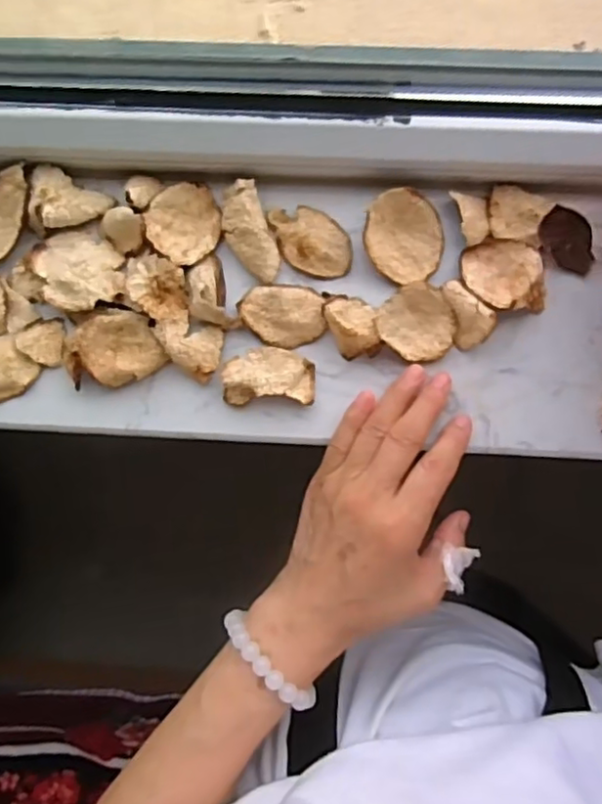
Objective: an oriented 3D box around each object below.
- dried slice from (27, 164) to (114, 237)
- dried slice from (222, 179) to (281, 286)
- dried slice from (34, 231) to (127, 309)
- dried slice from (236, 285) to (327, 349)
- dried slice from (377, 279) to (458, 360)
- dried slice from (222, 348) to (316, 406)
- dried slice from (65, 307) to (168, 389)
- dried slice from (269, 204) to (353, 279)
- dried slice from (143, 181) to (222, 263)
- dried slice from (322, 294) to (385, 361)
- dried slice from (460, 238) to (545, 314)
[{"bbox_3d":[-0.137,-0.119,0.370,0.045,0.013,0.037,4,87,3],"label":"dried slice"},{"bbox_3d":[-0.030,-0.098,0.365,0.026,0.014,0.058,-21,86,1],"label":"dried slice"},{"bbox_3d":[-0.130,-0.077,0.369,0.051,0.012,0.048,0,87,2],"label":"dried slice"},{"bbox_3d":[-0.011,-0.051,0.366,0.050,0.007,0.035,20,88,3],"label":"dried slice"},{"bbox_3d":[0.067,-0.044,0.361,0.043,0.012,0.040,0,87,2],"label":"dried slice"},{"bbox_3d":[-0.018,-0.015,0.364,0.052,0.014,0.031,0,87,2],"label":"dried slice"},{"bbox_3d":[-0.109,-0.029,0.365,0.055,0.012,0.044,-32,86,0],"label":"dried slice"},{"bbox_3d":[0.005,-0.095,0.371,0.053,0.007,0.034,43,89,4],"label":"dried slice"},{"bbox_3d":[-0.068,-0.104,0.372,0.045,0.011,0.045,2,79,-11],"label":"dried slice"},{"bbox_3d":[0.030,-0.043,0.362,0.027,0.016,0.038,-17,86,1],"label":"dried slice"},{"bbox_3d":[0.115,-0.072,0.359,0.043,0.014,0.042,0,87,2],"label":"dried slice"}]

